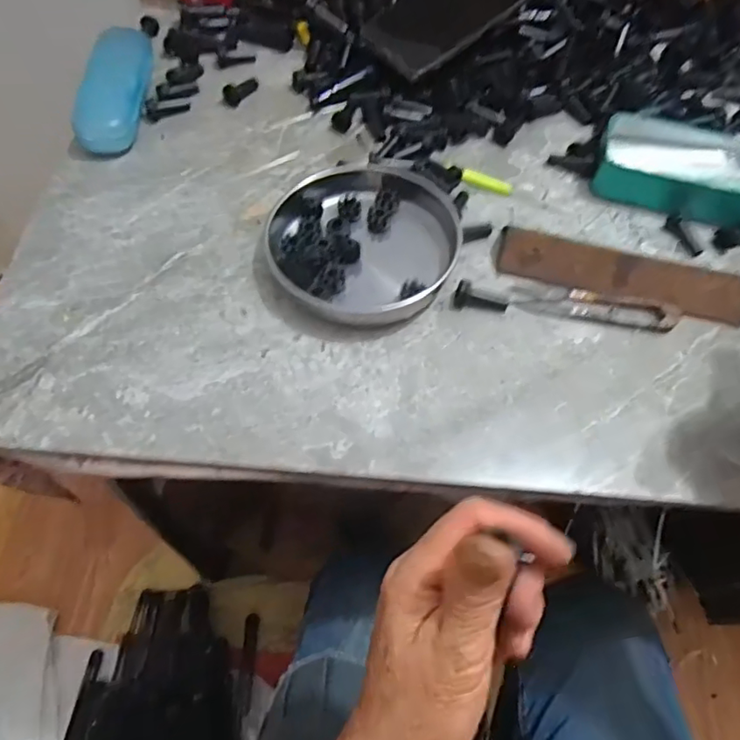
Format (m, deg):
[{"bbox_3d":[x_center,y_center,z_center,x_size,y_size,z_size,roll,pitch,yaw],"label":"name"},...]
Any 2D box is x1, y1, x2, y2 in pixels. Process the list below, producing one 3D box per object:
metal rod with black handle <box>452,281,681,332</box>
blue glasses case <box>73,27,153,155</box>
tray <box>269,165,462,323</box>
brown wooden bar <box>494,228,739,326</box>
[{"bbox_3d":[0.140,-0.050,0.410,0.155,0.017,0.025,7,60,1],"label":"metal rod with black handle"},{"bbox_3d":[-0.222,-0.250,0.500,0.047,0.035,0.148,0,60,-3],"label":"blue glasses case"},{"bbox_3d":[-0.011,-0.102,0.422,0.138,0.027,0.141,1,60,-2],"label":"tray"},{"bbox_3d":[0.189,-0.070,0.427,0.185,0.035,0.009,14,21,5],"label":"brown wooden bar"}]

